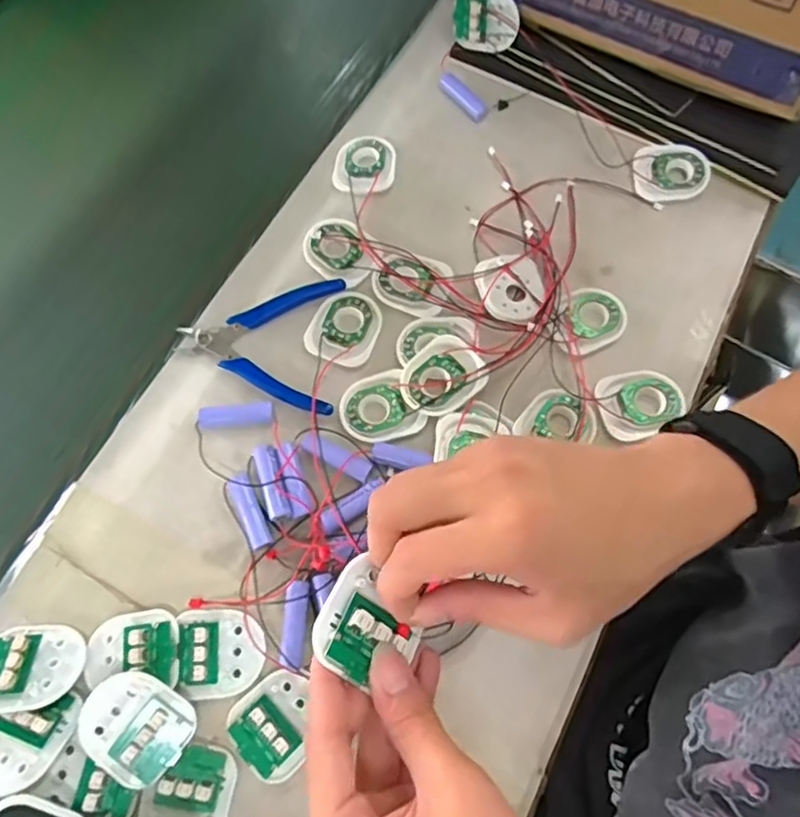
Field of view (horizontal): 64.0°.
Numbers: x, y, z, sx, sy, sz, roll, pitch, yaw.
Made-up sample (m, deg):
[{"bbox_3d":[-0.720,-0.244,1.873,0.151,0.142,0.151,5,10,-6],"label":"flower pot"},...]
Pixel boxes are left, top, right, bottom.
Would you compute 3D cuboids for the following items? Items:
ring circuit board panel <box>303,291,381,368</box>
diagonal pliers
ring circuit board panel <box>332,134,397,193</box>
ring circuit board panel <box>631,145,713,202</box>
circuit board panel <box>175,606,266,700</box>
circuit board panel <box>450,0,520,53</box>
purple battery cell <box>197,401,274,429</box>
[{"bbox_3d":[-0.040,-0.060,0.462,0.047,0.005,0.055,22,70,9],"label":"ring circuit board panel"},{"bbox_3d":[-0.084,-0.059,0.459,0.121,0.008,0.097,25,70,10],"label":"diagonal pliers"},{"bbox_3d":[-0.028,-0.196,0.519,0.049,0.012,0.058,8,68,4],"label":"ring circuit board panel"},{"bbox_3d":[0.217,-0.189,0.512,0.063,0.013,0.048,1,68,1],"label":"ring circuit board panel"},{"bbox_3d":[-0.105,0.143,0.379,0.049,0.011,0.049,-7,68,-2],"label":"circuit board panel"},{"bbox_3d":[0.068,-0.328,0.537,0.068,0.050,0.011,23,56,27],"label":"circuit board panel"},{"bbox_3d":[-0.111,0.005,0.435,0.050,0.012,0.015,-1,68,0],"label":"purple battery cell"}]

